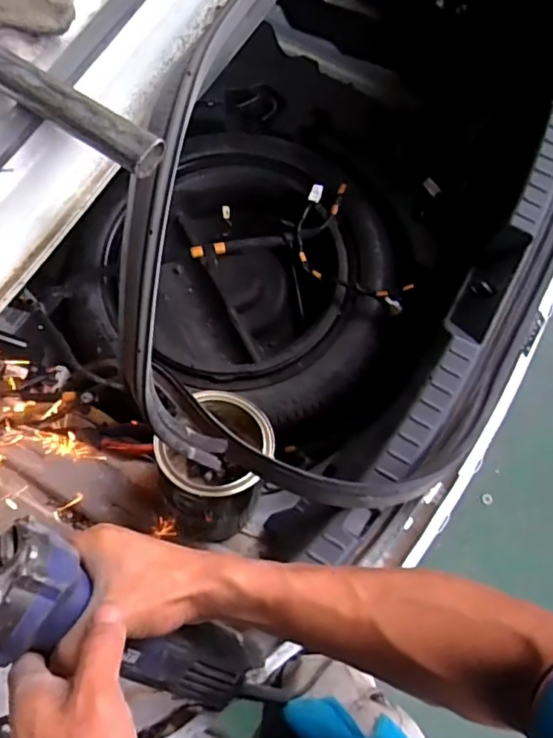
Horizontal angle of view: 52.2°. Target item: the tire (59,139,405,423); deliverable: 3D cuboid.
[{"bbox_3d":[-0.030,-0.163,0.983,0.476,0.142,0.519,-38,77,-10],"label":"tire"}]

